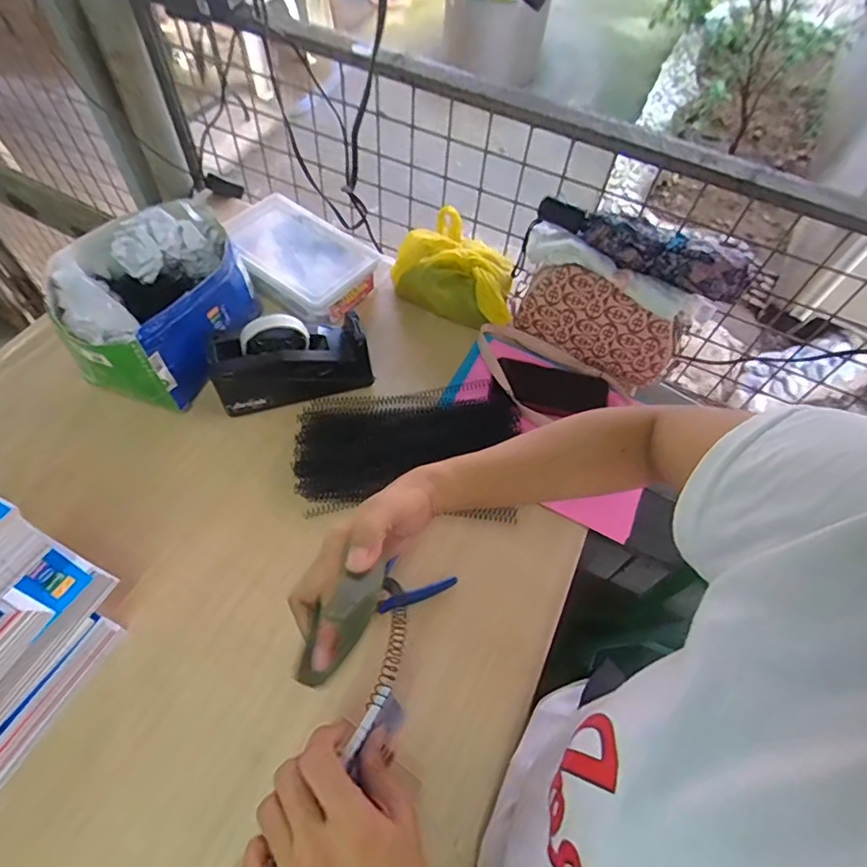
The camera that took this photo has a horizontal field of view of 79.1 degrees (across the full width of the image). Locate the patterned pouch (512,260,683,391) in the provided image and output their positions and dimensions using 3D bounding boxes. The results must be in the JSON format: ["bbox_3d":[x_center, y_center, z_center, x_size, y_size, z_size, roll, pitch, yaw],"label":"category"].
[{"bbox_3d":[0.222,-0.146,0.720,0.214,0.143,0.024,21,59,9],"label":"patterned pouch"}]

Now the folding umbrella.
[{"bbox_3d":[0.261,-0.237,0.657,0.272,0.046,0.067,22,59,9],"label":"folding umbrella"}]

